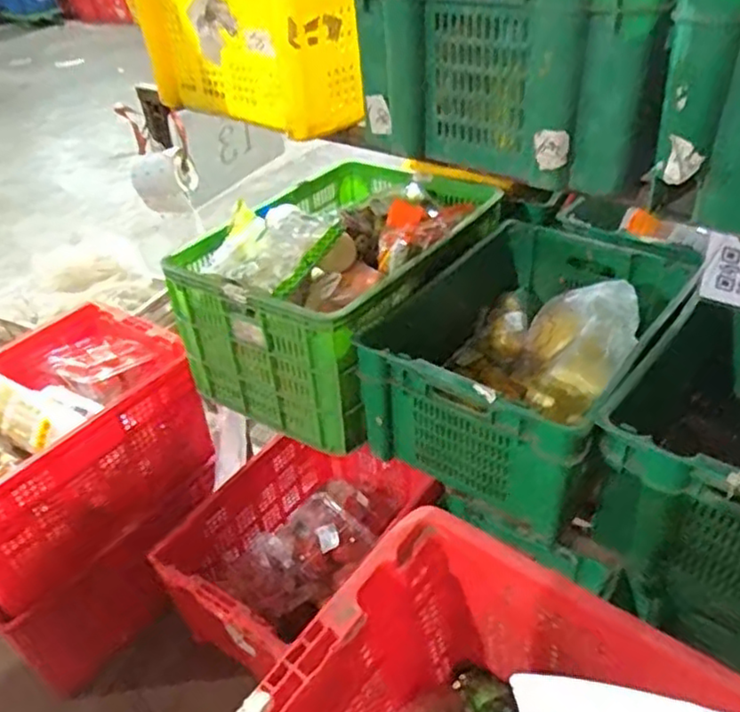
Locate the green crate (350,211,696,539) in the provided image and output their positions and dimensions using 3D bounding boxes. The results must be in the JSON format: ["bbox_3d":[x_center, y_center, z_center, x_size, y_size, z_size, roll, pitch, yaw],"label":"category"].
[{"bbox_3d":[0.301,-0.015,1.238,0.406,0.253,0.566,22,45,34],"label":"green crate"}]

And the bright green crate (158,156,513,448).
[{"bbox_3d":[-0.032,-0.171,1.434,0.441,0.302,0.651,19,43,31],"label":"bright green crate"}]

